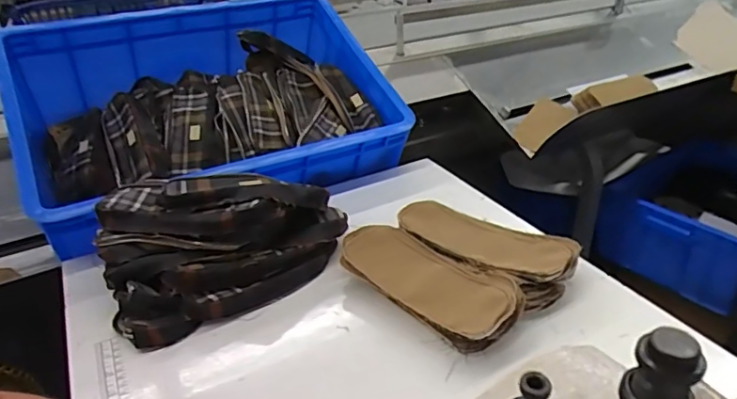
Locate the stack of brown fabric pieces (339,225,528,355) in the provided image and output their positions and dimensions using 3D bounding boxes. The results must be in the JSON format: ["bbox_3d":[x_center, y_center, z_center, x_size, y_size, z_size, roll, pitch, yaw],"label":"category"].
[{"bbox_3d":[0.056,0.087,0.556,0.086,0.041,0.197,-28,39,-36],"label":"stack of brown fabric pieces"}]

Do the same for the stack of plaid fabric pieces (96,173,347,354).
[{"bbox_3d":[-0.158,0.042,0.591,0.248,0.107,0.153,-18,34,-25],"label":"stack of plaid fabric pieces"}]

